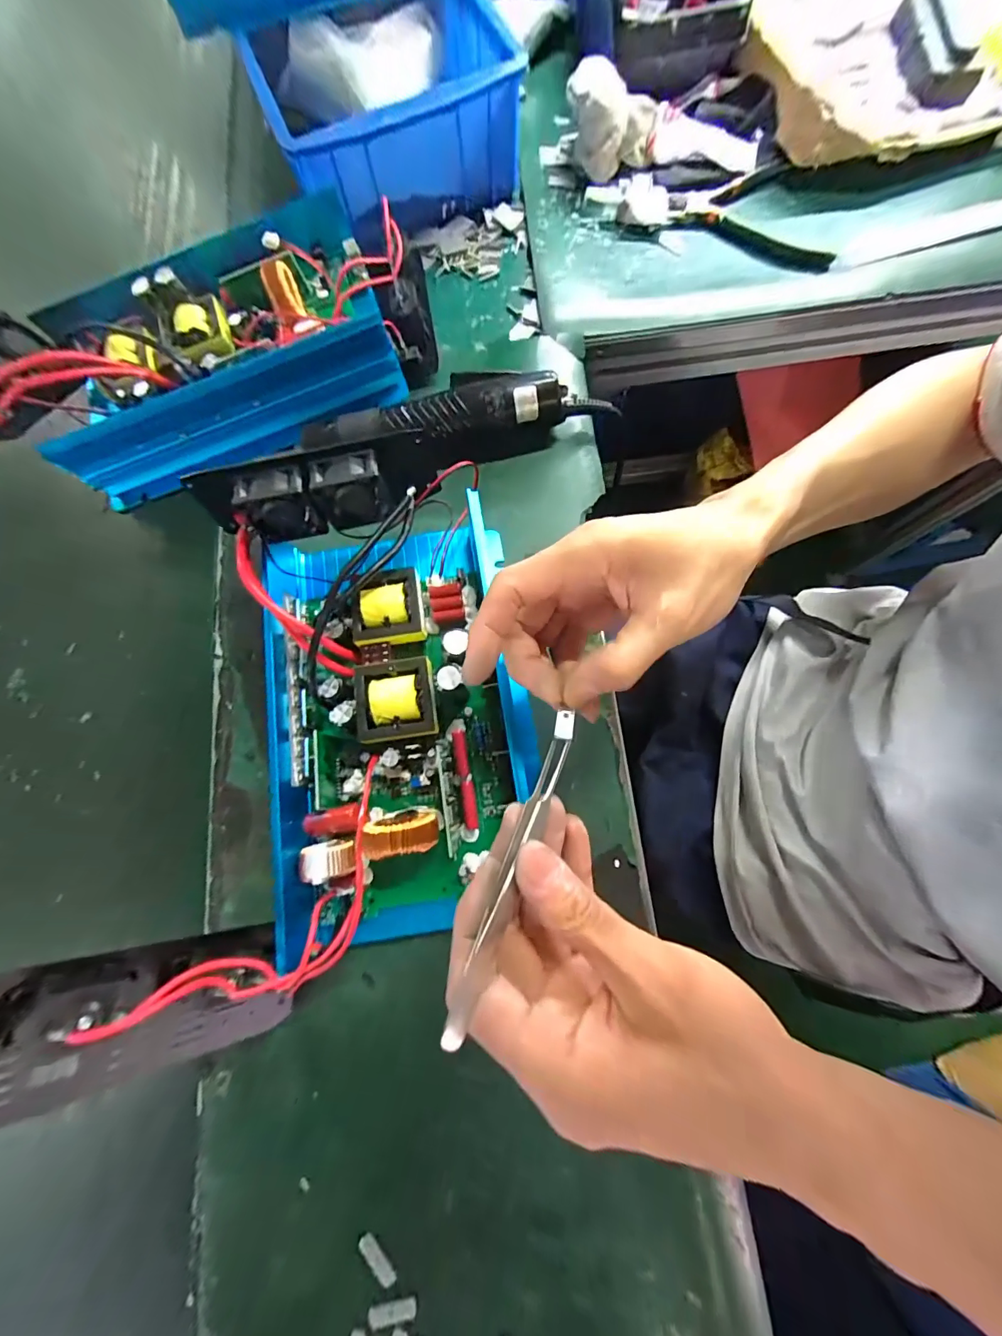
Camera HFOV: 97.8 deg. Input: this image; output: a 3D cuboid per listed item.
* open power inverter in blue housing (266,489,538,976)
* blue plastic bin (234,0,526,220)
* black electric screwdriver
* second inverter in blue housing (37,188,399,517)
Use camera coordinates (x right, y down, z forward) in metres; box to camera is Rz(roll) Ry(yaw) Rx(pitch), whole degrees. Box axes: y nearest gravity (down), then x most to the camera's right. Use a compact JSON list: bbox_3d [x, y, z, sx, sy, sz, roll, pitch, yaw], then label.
[{"bbox_3d":[-0.062,0.024,0.272,0.159,0.063,0.269,-7,77,-2],"label":"open power inverter in blue housing"},{"bbox_3d":[-0.094,-0.463,0.374,0.204,0.083,0.155,-16,78,-4],"label":"blue plastic bin"},{"bbox_3d":[-0.031,-0.188,0.331,0.229,0.042,0.028,-8,78,-3],"label":"black electric screwdriver"},{"bbox_3d":[-0.209,-0.260,0.348,0.293,0.073,0.152,-22,78,-5],"label":"second inverter in blue housing"}]

